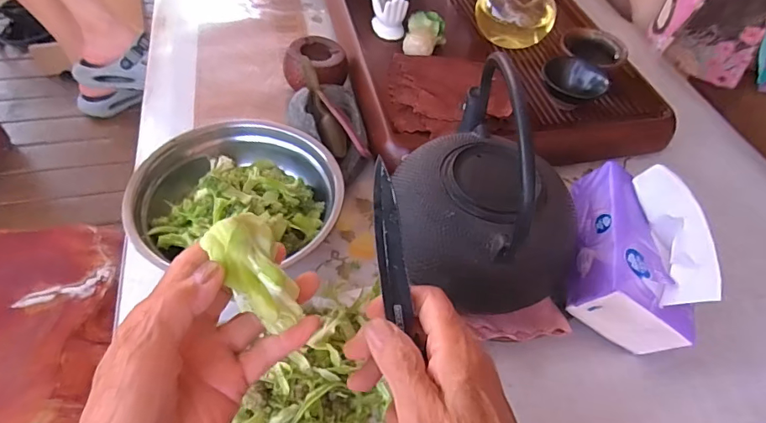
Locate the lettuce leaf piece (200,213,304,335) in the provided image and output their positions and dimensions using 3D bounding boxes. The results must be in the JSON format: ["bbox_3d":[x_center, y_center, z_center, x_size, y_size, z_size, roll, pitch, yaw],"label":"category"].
[{"bbox_3d":[-0.067,0.032,0.255,0.034,0.018,0.064,-29,83,-24],"label":"lettuce leaf piece"}]

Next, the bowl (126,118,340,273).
[{"bbox_3d":[-0.141,-0.016,0.477,0.191,0.066,0.164,4,52,-2],"label":"bowl"}]

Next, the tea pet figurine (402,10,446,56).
[{"bbox_3d":[0.053,-0.230,0.614,0.050,0.035,0.056,16,53,7],"label":"tea pet figurine"}]

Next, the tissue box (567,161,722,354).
[{"bbox_3d":[0.227,0.033,0.434,0.094,0.116,0.157,12,52,4],"label":"tissue box"}]

